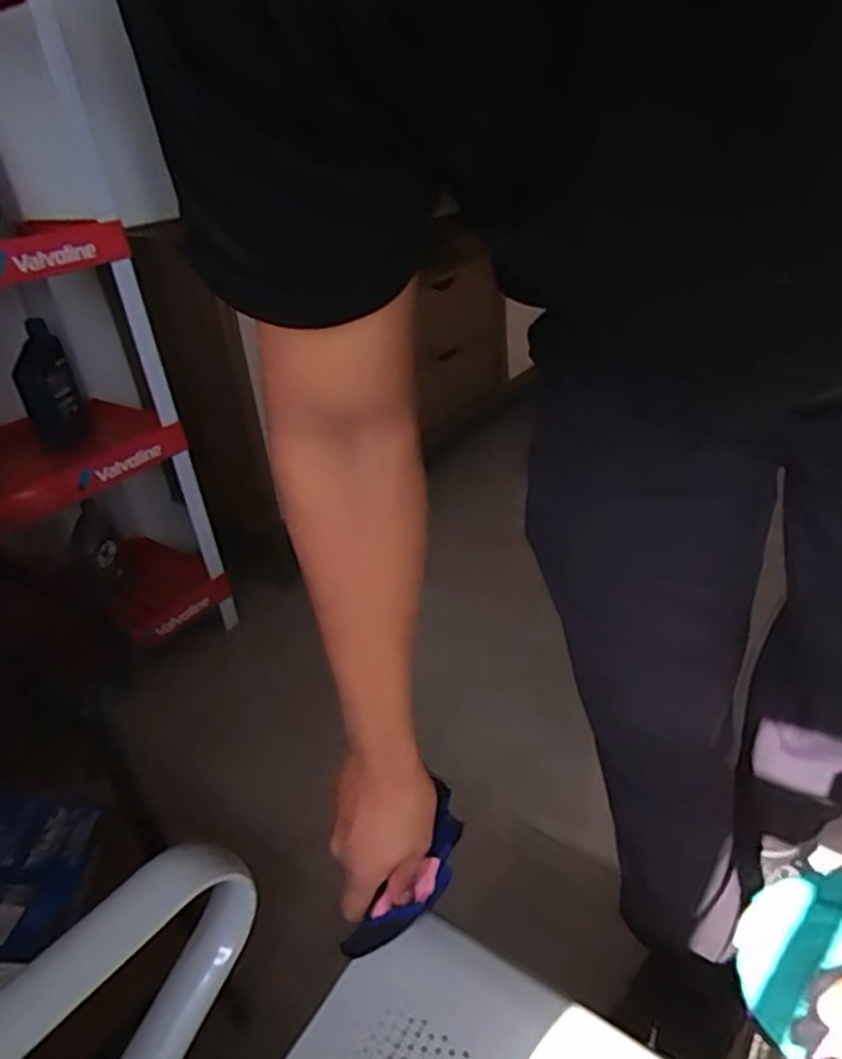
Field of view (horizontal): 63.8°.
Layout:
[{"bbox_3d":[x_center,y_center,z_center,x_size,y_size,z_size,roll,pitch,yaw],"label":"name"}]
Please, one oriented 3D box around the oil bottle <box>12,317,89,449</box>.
[{"bbox_3d":[-0.716,-0.273,1.298,0.095,0.245,0.058,-14,12,-12],"label":"oil bottle"}]

